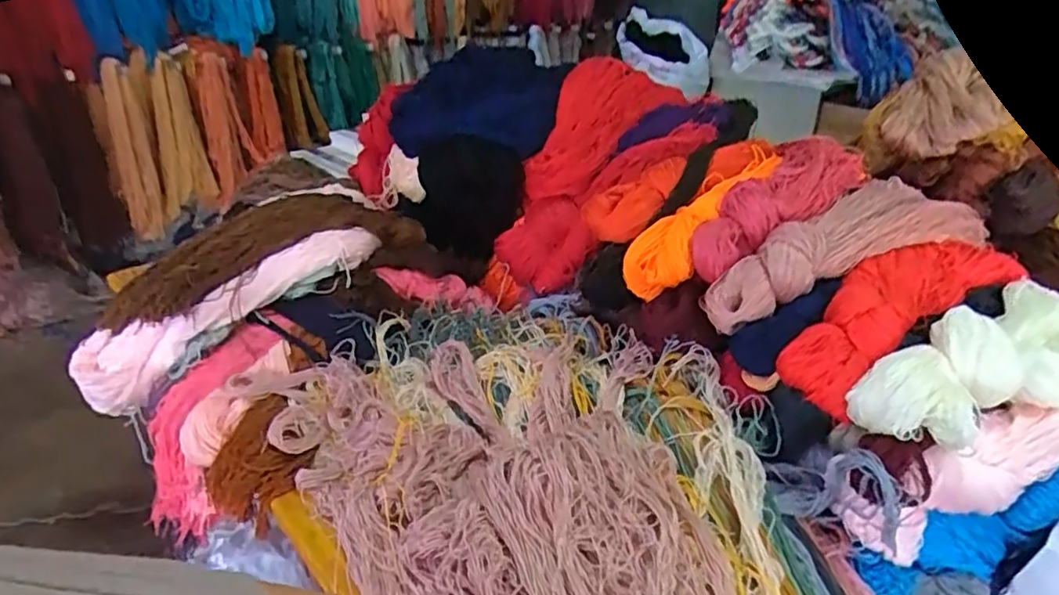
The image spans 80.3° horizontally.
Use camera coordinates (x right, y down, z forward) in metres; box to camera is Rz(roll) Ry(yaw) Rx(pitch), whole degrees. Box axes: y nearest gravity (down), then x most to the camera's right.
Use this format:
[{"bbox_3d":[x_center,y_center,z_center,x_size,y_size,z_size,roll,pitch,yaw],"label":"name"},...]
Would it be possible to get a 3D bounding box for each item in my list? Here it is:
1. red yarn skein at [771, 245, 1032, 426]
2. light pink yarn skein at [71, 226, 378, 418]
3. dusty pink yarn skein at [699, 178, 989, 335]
[{"bbox_3d":[0.359,0.010,0.604,0.302,0.089,0.077,-18,32,-30],"label":"red yarn skein"},{"bbox_3d":[-0.356,0.020,0.753,0.382,0.100,0.066,-33,37,-13],"label":"light pink yarn skein"},{"bbox_3d":[0.341,-0.054,0.663,0.358,0.090,0.095,-12,30,-21],"label":"dusty pink yarn skein"}]

